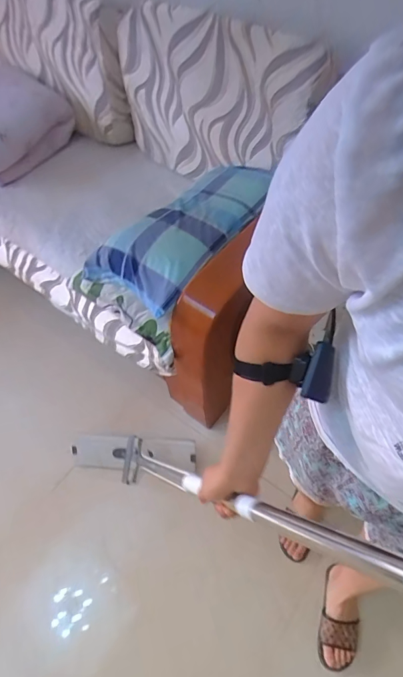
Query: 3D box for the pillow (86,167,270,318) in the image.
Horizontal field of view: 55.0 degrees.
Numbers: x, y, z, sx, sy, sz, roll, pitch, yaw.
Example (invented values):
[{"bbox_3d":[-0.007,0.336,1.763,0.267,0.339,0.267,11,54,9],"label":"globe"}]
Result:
[{"bbox_3d":[-0.037,-0.351,1.150,0.323,0.112,0.632,29,62,23],"label":"pillow"}]

